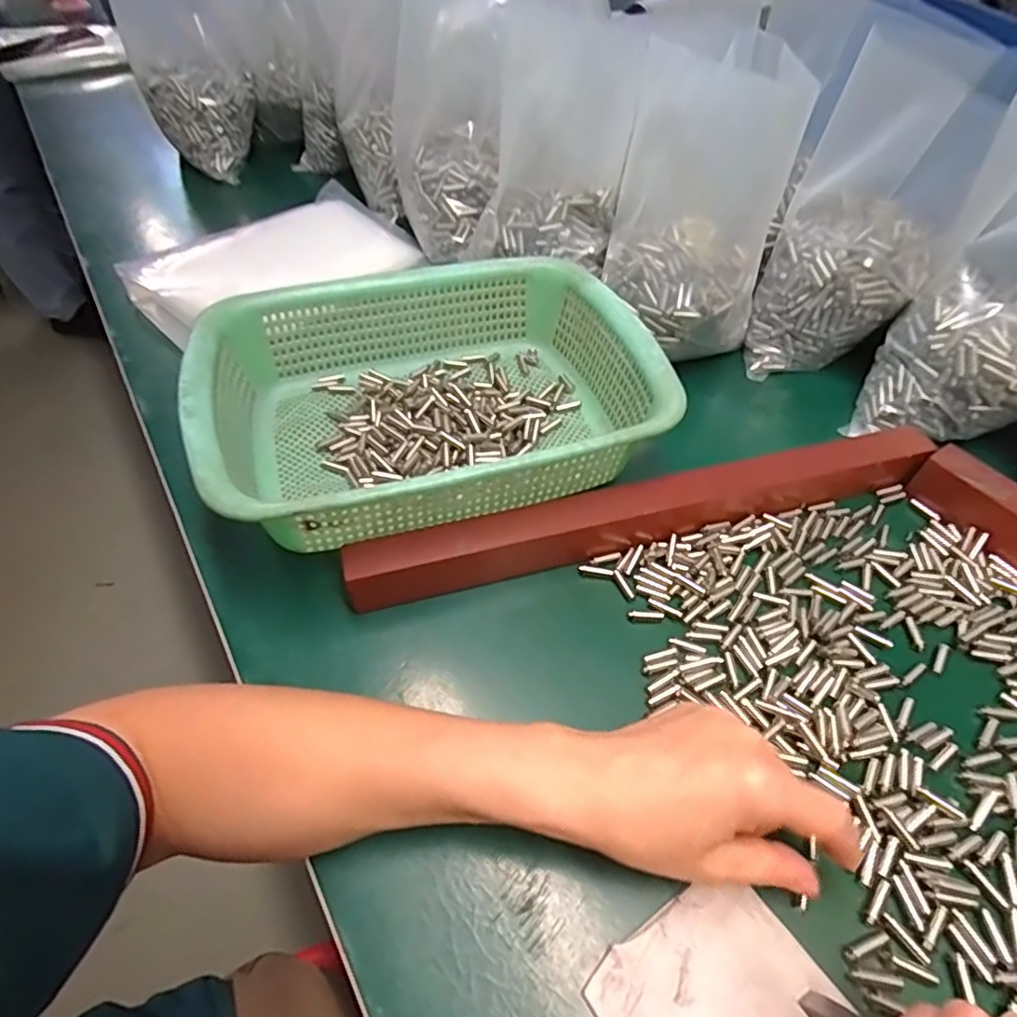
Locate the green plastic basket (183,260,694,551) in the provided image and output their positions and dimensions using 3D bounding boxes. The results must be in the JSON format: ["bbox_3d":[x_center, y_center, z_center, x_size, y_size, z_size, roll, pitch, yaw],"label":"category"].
[{"bbox_3d":[-0.051,-0.079,0.418,0.298,0.086,0.228,-12,53,-9],"label":"green plastic basket"}]

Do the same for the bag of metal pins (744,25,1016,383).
[{"bbox_3d":[0.280,-0.221,0.464,0.117,0.203,0.116,13,52,10],"label":"bag of metal pins"}]

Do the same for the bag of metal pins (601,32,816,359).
[{"bbox_3d":[0.143,-0.224,0.453,0.125,0.190,0.111,18,54,13],"label":"bag of metal pins"}]

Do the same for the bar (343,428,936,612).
[{"bbox_3d":[0.095,0.001,0.379,0.386,0.044,0.028,-13,53,-9],"label":"bar"}]

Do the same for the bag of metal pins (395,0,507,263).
[{"bbox_3d":[-0.056,-0.373,0.570,0.103,0.245,0.082,11,22,9],"label":"bag of metal pins"}]

